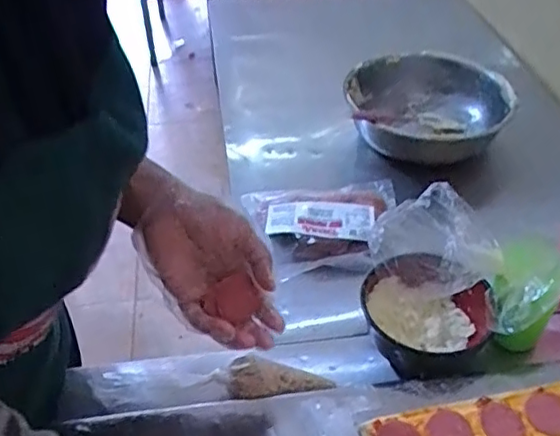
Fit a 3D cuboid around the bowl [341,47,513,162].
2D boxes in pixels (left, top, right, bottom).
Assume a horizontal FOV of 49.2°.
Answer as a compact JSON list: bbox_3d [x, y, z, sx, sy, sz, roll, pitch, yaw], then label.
[{"bbox_3d":[0.243,-0.175,1.009,0.246,0.088,0.246,-2,41,2],"label":"bowl"}]

